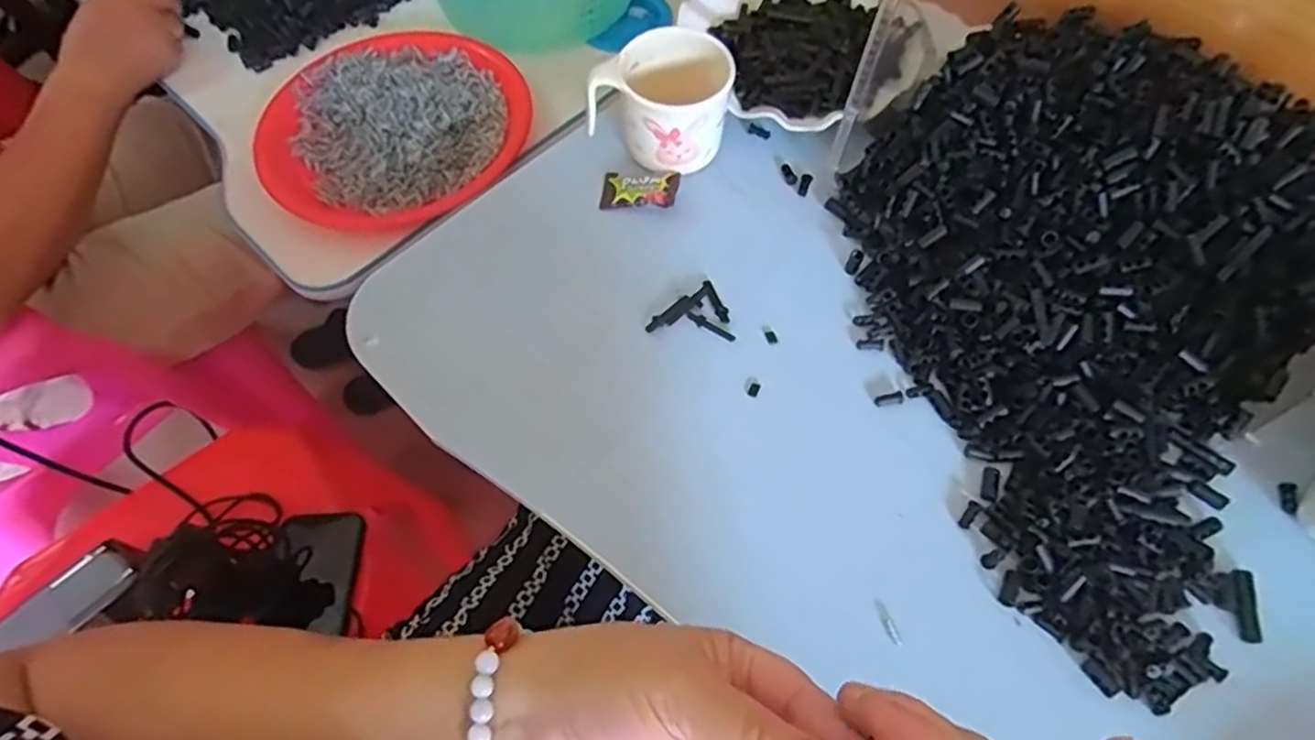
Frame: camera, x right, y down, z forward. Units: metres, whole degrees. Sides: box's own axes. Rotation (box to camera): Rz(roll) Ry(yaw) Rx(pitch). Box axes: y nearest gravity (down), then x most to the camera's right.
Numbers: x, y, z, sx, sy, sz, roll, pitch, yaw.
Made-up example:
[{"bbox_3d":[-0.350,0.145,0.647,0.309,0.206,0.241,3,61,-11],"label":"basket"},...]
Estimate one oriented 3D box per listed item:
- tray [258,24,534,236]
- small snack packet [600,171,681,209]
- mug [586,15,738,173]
[{"bbox_3d":[-0.223,-0.216,0.624,0.219,0.031,0.229,-1,62,2],"label":"tray"},{"bbox_3d":[-0.012,-0.125,0.504,0.053,0.018,0.027,7,62,7],"label":"small snack packet"},{"bbox_3d":[0.001,-0.186,0.497,0.097,0.060,0.073,4,62,5],"label":"mug"}]

